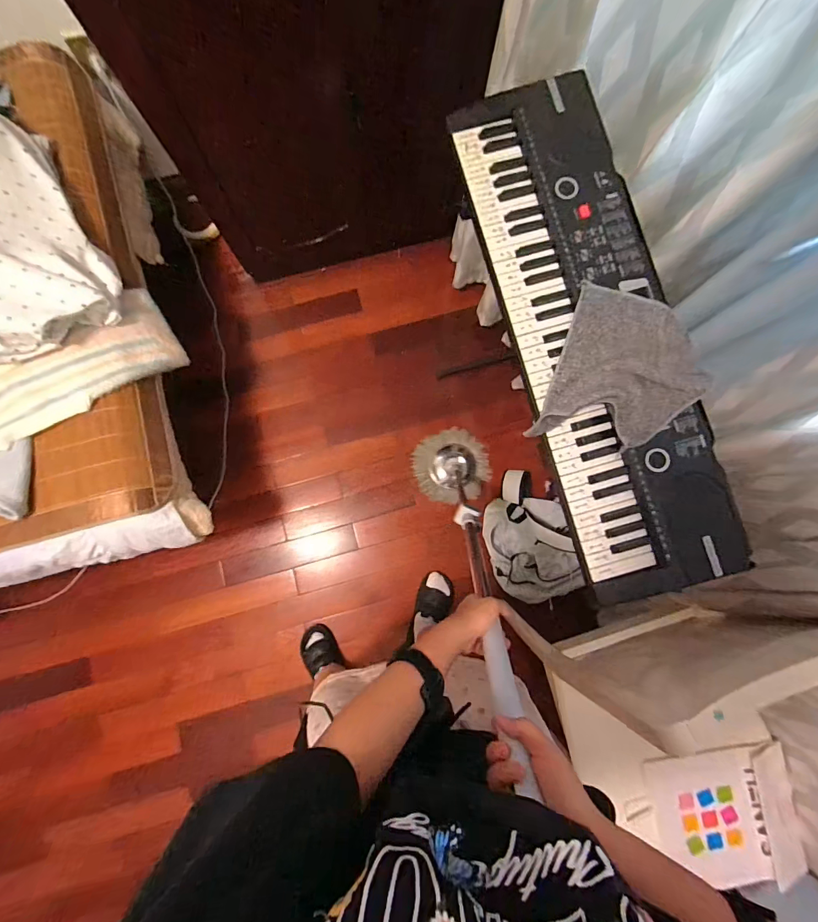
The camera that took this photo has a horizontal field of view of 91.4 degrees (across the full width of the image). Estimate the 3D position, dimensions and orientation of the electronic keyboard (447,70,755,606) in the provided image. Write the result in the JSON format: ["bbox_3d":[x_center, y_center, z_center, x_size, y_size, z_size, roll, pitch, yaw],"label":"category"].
[{"bbox_3d":[0.255,-0.186,0.561,0.211,0.052,0.727,-15,83,-4],"label":"electronic keyboard"}]

